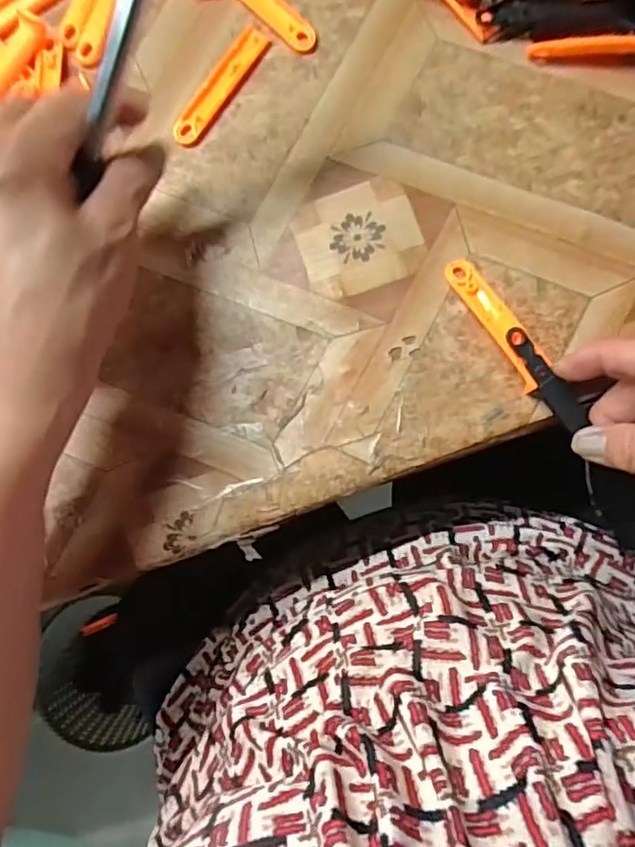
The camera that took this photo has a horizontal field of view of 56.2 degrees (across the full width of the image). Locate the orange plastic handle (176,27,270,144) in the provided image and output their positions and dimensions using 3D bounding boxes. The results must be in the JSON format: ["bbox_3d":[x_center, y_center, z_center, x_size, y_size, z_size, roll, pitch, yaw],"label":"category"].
[{"bbox_3d":[-0.053,-0.185,0.327,0.017,0.005,0.076,34,87,7],"label":"orange plastic handle"}]

